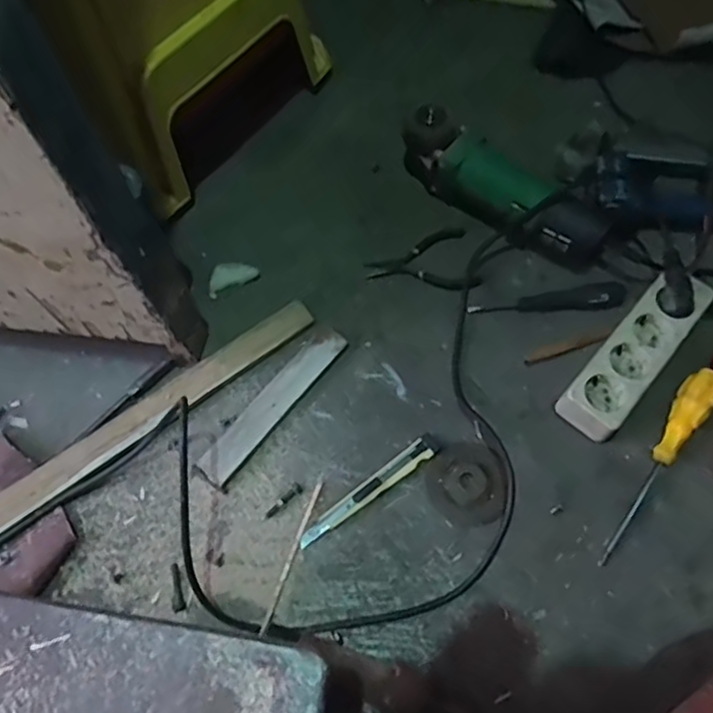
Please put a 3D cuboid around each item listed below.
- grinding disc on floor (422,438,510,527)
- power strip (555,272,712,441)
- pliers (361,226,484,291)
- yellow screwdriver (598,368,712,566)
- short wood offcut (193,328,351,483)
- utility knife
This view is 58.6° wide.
[{"bbox_3d":[0.104,0.115,0.587,0.073,0.011,0.077,-1,66,3],"label":"grinding disc on floor"},{"bbox_3d":[0.279,-0.004,0.630,0.060,0.038,0.200,39,70,18],"label":"power strip"},{"bbox_3d":[0.071,-0.100,0.695,0.117,0.023,0.087,-11,66,-2],"label":"pliers"},{"bbox_3d":[0.284,0.098,0.590,0.031,0.024,0.219,32,72,16],"label":"yellow screwdriver"},{"bbox_3d":[-0.081,0.044,0.626,0.035,0.013,0.187,36,73,17],"label":"short wood offcut"},{"bbox_3d":[0.013,0.124,0.588,0.154,0.009,0.019,-36,69,-12],"label":"utility knife"}]

